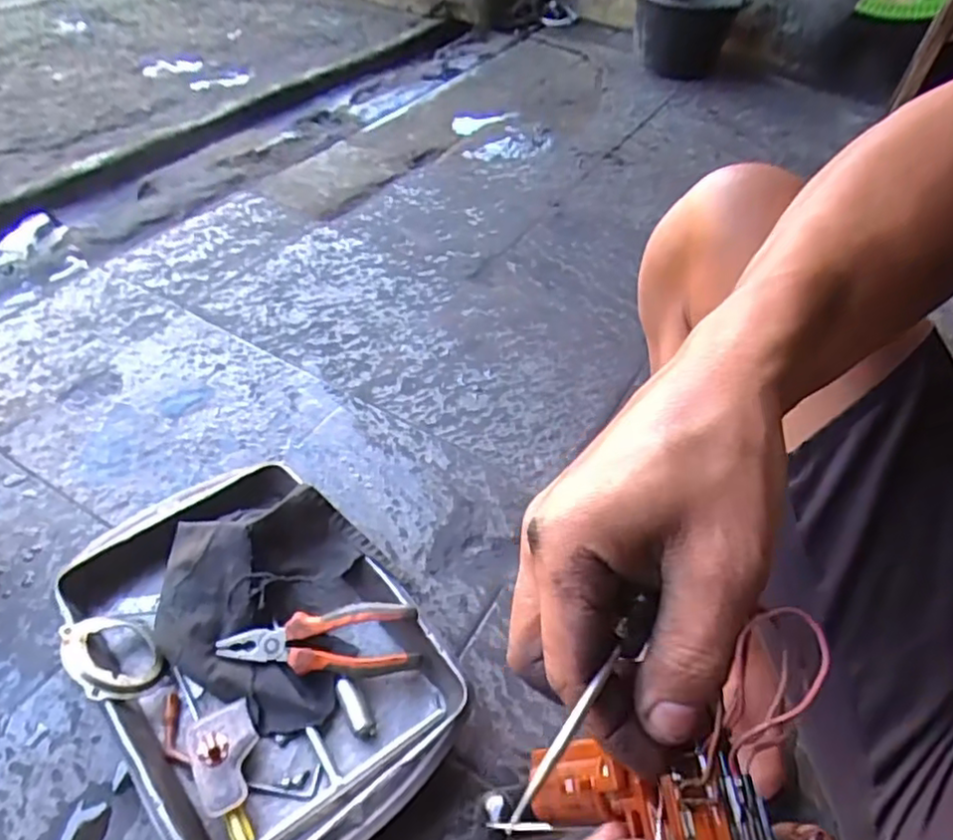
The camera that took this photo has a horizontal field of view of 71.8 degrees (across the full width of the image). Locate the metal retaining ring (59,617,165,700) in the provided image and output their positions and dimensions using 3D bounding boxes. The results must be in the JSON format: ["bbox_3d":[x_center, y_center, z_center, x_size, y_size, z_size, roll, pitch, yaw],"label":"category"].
[{"bbox_3d":[-0.310,0.202,0.570,0.086,0.019,0.078,40,14,26],"label":"metal retaining ring"}]

